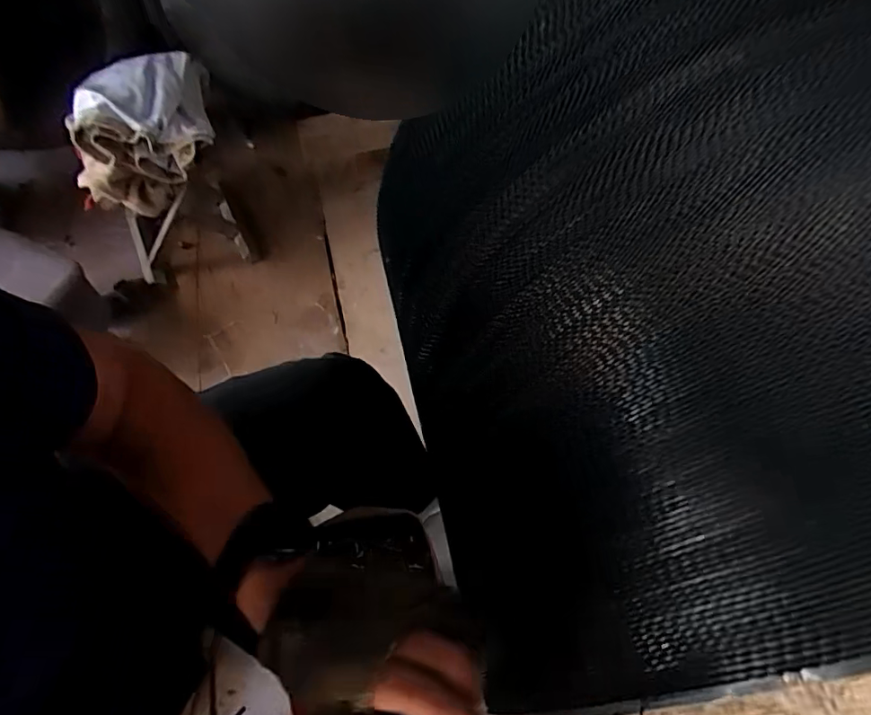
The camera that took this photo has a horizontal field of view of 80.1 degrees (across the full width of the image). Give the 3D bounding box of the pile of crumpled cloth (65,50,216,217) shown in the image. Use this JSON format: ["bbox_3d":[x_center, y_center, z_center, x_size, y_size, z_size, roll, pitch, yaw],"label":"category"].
[{"bbox_3d":[-0.541,-0.423,0.962,0.237,0.164,0.243,-21,60,-12],"label":"pile of crumpled cloth"}]

